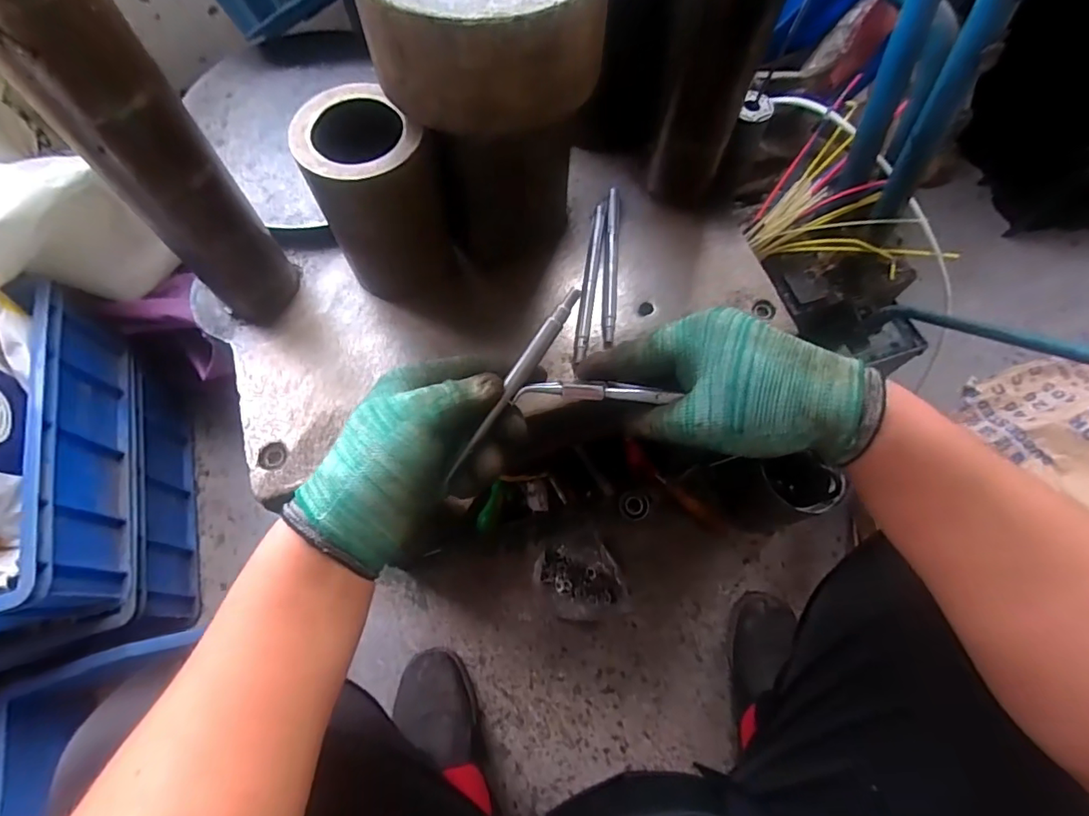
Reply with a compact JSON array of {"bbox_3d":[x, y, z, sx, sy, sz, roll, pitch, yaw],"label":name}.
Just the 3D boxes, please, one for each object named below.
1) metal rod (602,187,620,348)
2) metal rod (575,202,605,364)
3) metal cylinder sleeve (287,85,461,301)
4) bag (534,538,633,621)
[{"bbox_3d":[0.060,-0.131,0.464,0.011,0.012,0.162,5,67,1],"label":"metal rod"},{"bbox_3d":[0.040,-0.113,0.456,0.011,0.009,0.159,8,67,2],"label":"metal rod"},{"bbox_3d":[-0.120,-0.156,0.401,0.088,0.145,0.091,0,67,-1],"label":"metal cylinder sleeve"},{"bbox_3d":[0.049,0.248,0.756,0.120,0.059,0.118,-12,68,-7],"label":"bag"}]

